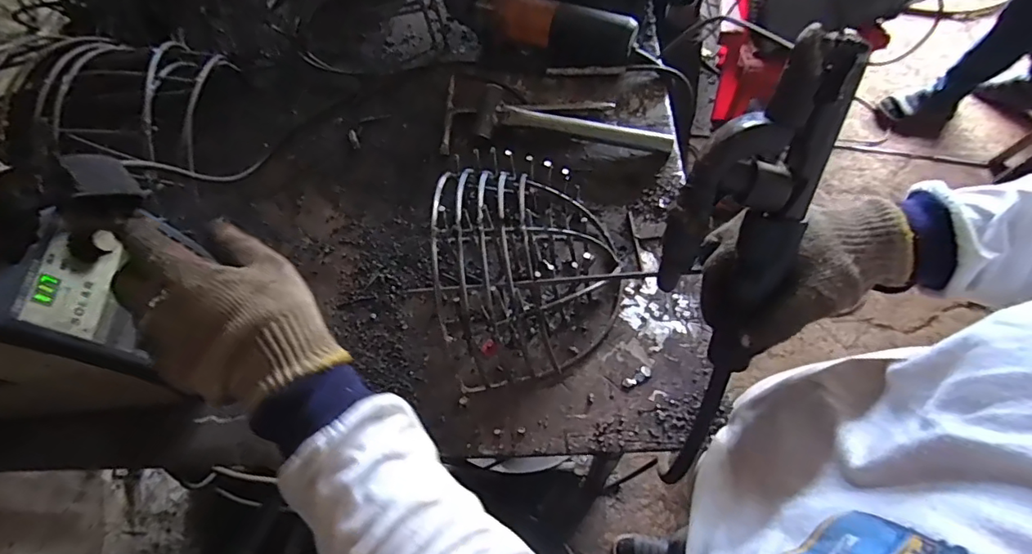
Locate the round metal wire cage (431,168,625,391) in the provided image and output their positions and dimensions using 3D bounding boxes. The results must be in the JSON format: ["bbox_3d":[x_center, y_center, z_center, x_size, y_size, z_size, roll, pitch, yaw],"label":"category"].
[{"bbox_3d":[0.009,-0.021,0.508,0.197,0.104,0.220,-16,64,-4],"label":"round metal wire cage"}]

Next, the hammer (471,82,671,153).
[{"bbox_3d":[0.068,-0.181,0.628,0.243,0.029,0.063,15,66,11],"label":"hammer"}]

